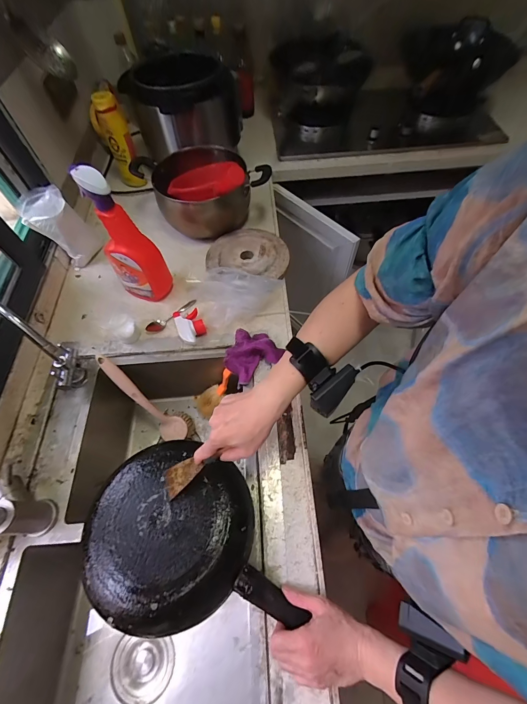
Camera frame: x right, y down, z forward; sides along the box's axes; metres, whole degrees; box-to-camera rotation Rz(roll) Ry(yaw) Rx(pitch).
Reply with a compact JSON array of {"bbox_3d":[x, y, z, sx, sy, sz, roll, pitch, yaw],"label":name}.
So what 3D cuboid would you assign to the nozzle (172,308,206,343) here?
[{"bbox_3d":[-0.162,-0.060,0.677,0.056,0.028,0.090,-24,62,-10],"label":"nozzle"}]

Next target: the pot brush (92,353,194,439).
[{"bbox_3d":[-0.280,0.112,0.712,0.083,0.274,0.070,4,50,54],"label":"pot brush"}]

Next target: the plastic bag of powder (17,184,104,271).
[{"bbox_3d":[-0.491,-0.304,0.761,0.120,0.165,0.098,-37,65,-16],"label":"plastic bag of powder"}]

